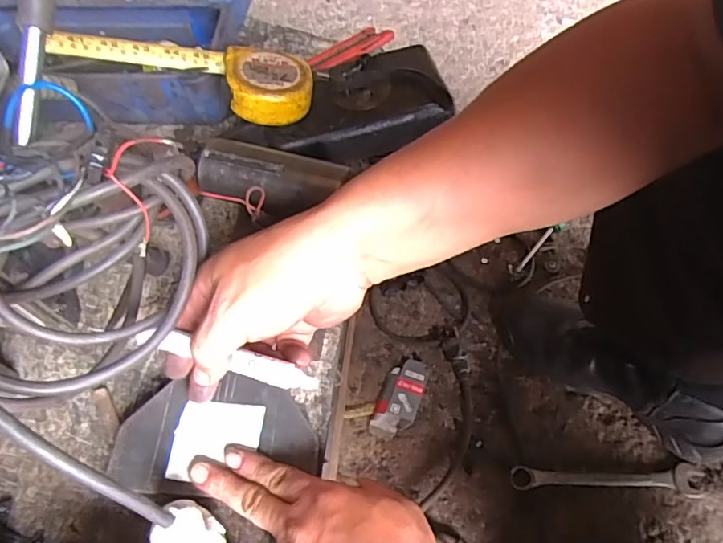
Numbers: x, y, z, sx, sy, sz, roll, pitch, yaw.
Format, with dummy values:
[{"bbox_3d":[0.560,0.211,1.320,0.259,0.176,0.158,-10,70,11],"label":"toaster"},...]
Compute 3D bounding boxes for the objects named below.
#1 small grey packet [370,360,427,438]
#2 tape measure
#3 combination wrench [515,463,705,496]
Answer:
[{"bbox_3d":[0.052,0.167,0.718,0.051,0.015,0.108,17,63,15],"label":"small grey packet"},{"bbox_3d":[-0.158,-0.172,0.478,0.227,0.064,0.070,2,61,4],"label":"tape measure"},{"bbox_3d":[0.292,0.246,0.648,0.222,0.013,0.034,-1,60,6],"label":"combination wrench"}]

